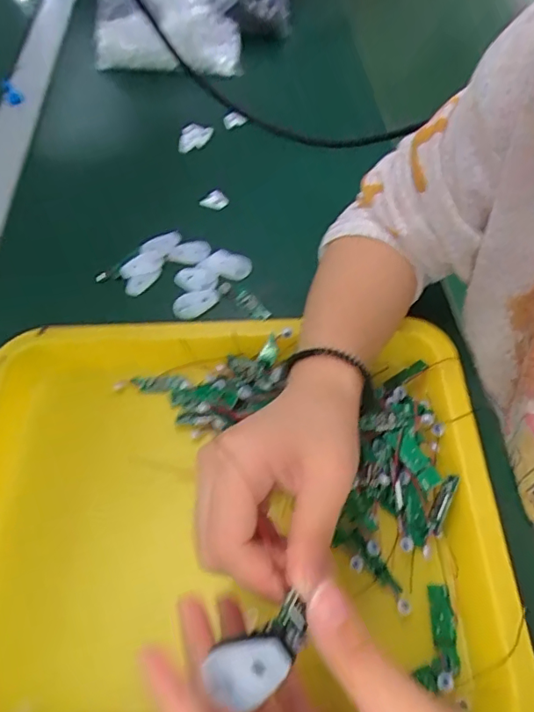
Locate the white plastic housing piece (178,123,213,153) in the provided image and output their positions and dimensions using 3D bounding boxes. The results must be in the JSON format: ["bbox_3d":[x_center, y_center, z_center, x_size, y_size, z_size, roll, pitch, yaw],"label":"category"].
[{"bbox_3d":[-0.078,-0.233,0.548,0.024,0.013,0.048,20,59,17],"label":"white plastic housing piece"}]

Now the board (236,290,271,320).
[{"bbox_3d":[-0.012,-0.041,0.423,0.032,0.007,0.014,37,65,26],"label":"board"}]

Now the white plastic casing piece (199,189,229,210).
[{"bbox_3d":[-0.051,-0.151,0.497,0.027,0.020,0.007,-11,55,-3],"label":"white plastic casing piece"}]

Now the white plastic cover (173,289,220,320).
[{"bbox_3d":[-0.059,-0.045,0.426,0.038,0.010,0.021,-30,58,-16],"label":"white plastic cover"}]

